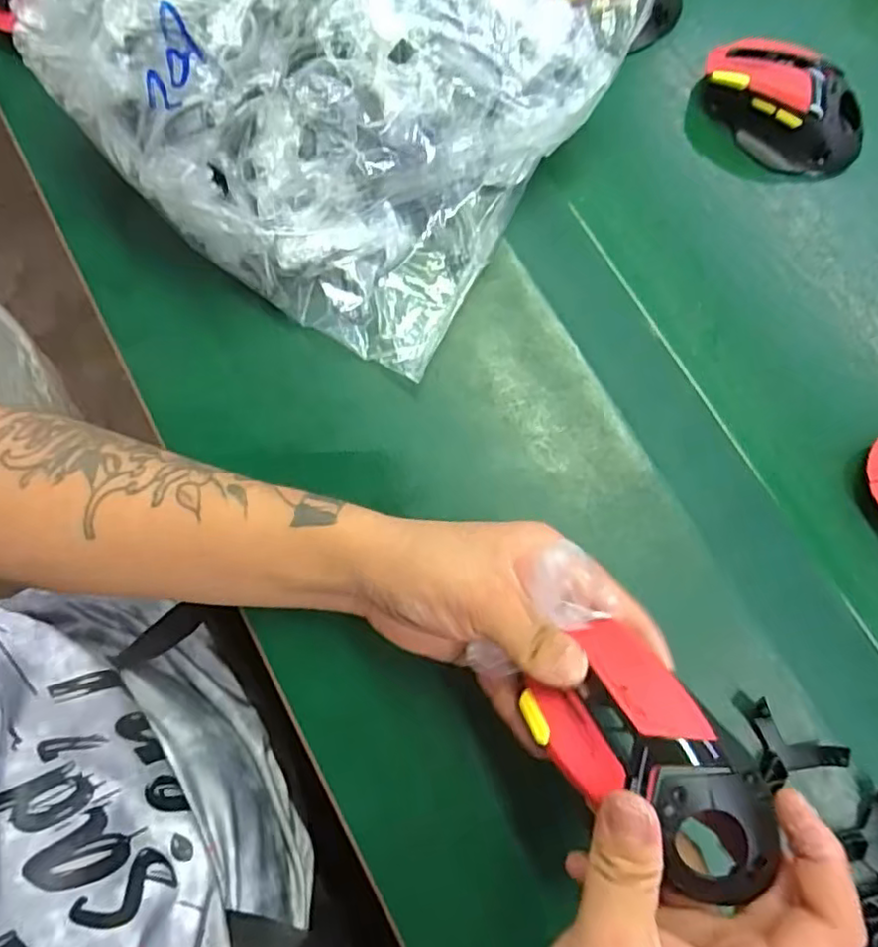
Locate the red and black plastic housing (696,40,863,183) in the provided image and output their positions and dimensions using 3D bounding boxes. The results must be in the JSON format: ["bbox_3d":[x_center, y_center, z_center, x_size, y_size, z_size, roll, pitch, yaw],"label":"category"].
[{"bbox_3d":[0.231,-0.250,0.436,0.120,0.046,0.054,42,77,9],"label":"red and black plastic housing"}]

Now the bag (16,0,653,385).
[{"bbox_3d":[-0.073,-0.258,0.395,0.310,0.128,0.268,32,76,6],"label":"bag"}]

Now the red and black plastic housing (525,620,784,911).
[{"bbox_3d":[0.089,0.118,0.267,0.064,0.044,0.108,-34,76,-11],"label":"red and black plastic housing"}]

